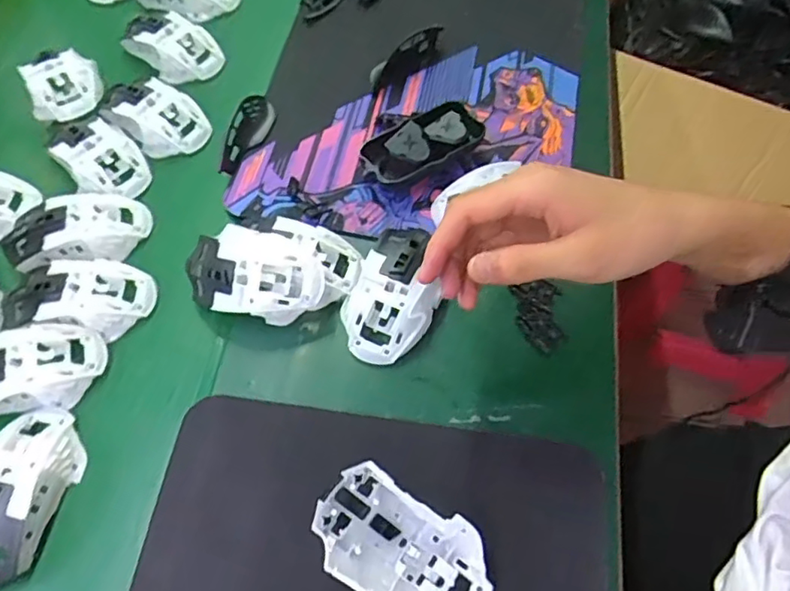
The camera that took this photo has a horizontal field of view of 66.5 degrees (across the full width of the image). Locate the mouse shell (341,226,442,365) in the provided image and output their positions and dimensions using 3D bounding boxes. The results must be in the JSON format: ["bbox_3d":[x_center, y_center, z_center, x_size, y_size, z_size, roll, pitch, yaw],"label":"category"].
[{"bbox_3d":[0.002,-0.008,0.466,0.066,0.034,0.118,18,63,11],"label":"mouse shell"}]

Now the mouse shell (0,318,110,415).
[{"bbox_3d":[-0.280,0.051,0.445,0.116,0.035,0.062,-8,61,-3],"label":"mouse shell"}]

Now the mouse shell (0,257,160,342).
[{"bbox_3d":[-0.254,-0.002,0.476,0.116,0.030,0.061,4,61,4],"label":"mouse shell"}]

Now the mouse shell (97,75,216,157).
[{"bbox_3d":[-0.228,-0.174,0.568,0.096,0.030,0.059,32,66,18],"label":"mouse shell"}]

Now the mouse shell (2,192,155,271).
[{"bbox_3d":[-0.270,-0.062,0.508,0.111,0.031,0.060,-11,61,-4],"label":"mouse shell"}]

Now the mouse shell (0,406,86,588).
[{"bbox_3d":[-0.256,0.131,0.405,0.056,0.034,0.114,14,62,9],"label":"mouse shell"}]

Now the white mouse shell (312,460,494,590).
[{"bbox_3d":[0.006,0.161,0.376,0.111,0.045,0.065,26,65,15],"label":"white mouse shell"}]

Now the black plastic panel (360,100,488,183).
[{"bbox_3d":[0.026,-0.133,0.533,0.111,0.028,0.047,-29,64,-14],"label":"black plastic panel"}]

